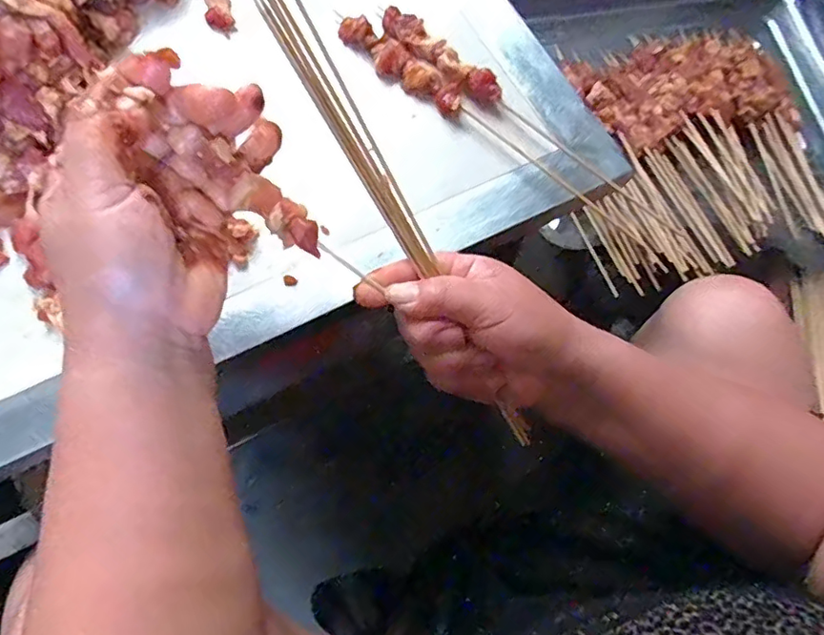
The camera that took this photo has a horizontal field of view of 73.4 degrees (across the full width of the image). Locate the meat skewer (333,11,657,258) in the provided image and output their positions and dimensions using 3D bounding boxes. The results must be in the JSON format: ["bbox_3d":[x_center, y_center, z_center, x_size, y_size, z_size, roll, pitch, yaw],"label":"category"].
[{"bbox_3d":[0.056,-0.138,0.392,0.278,0.016,0.031,39,74,10],"label":"meat skewer"}]

